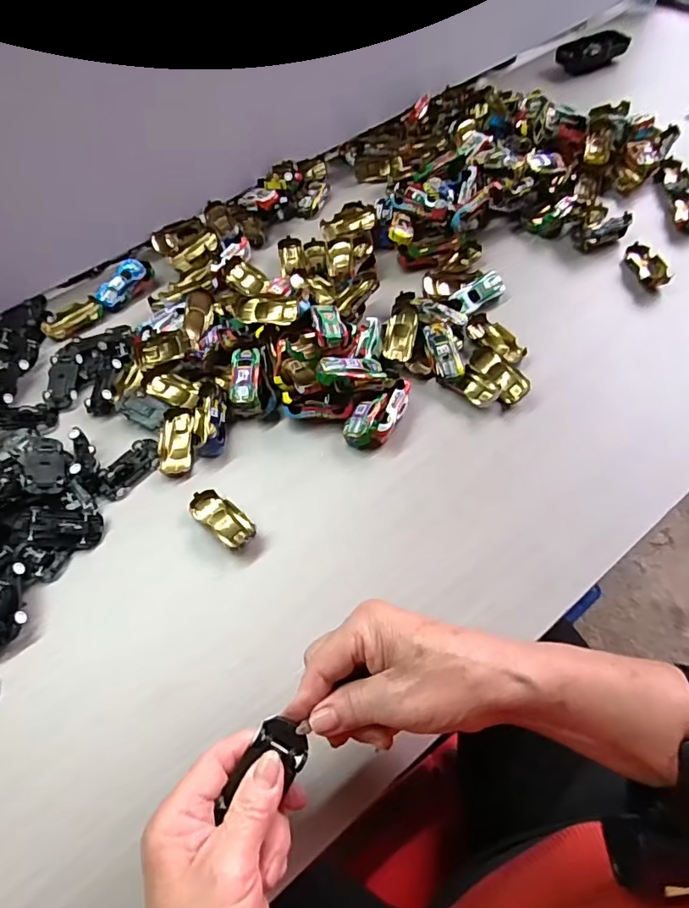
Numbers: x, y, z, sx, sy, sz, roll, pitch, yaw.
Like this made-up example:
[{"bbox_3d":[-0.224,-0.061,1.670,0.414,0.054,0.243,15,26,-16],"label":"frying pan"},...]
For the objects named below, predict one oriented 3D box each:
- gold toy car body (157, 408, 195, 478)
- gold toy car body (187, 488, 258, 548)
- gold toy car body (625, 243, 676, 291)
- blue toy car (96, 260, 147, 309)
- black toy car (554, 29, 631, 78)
[{"bbox_3d":[-0.153,-0.010,0.461,0.030,0.019,0.062,-7,62,-4],"label":"gold toy car body"},{"bbox_3d":[-0.099,0.054,0.419,0.061,0.014,0.027,34,67,22],"label":"gold toy car body"},{"bbox_3d":[0.318,-0.199,0.539,0.036,0.016,0.065,-15,59,-5],"label":"gold toy car body"},{"bbox_3d":[-0.246,-0.188,0.565,0.024,0.023,0.061,30,66,20],"label":"blue toy car"},{"bbox_3d":[0.368,-0.599,0.756,0.105,0.039,0.030,-19,60,-7],"label":"black toy car"}]

